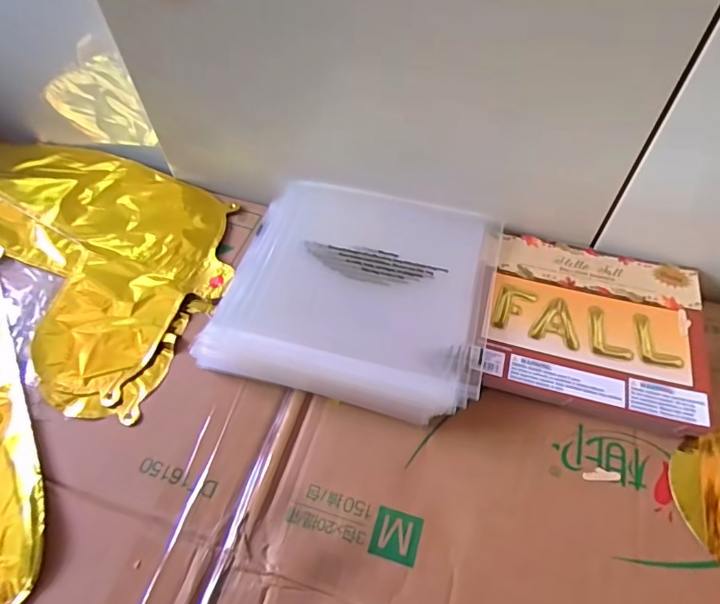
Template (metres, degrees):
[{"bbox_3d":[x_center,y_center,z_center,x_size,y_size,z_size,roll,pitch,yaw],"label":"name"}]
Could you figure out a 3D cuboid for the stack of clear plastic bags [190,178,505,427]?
[{"bbox_3d":[0.000,-0.013,0.467,0.233,0.036,0.221,11,57,9],"label":"stack of clear plastic bags"}]

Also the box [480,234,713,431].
[{"bbox_3d":[0.202,0.021,0.444,0.175,0.026,0.165,13,57,10],"label":"box"}]

